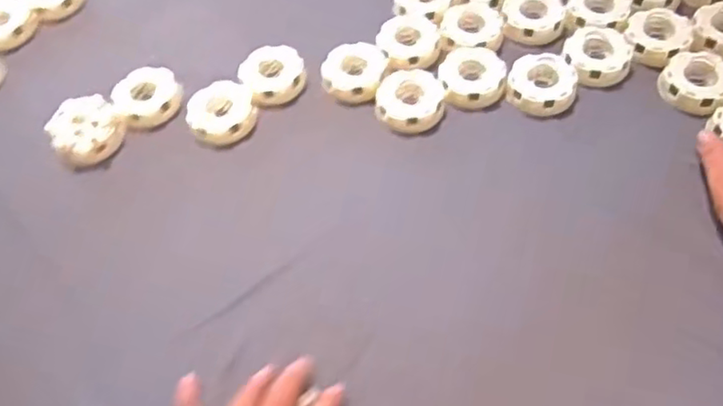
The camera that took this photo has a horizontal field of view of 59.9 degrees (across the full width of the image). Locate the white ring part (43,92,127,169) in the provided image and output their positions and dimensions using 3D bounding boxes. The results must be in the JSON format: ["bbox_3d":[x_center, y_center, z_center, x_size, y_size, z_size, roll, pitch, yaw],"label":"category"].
[{"bbox_3d":[-0.275,-0.072,0.630,0.069,0.026,0.070,1,64,-1],"label":"white ring part"}]

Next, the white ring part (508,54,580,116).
[{"bbox_3d":[0.178,-0.118,0.617,0.065,0.017,0.070,24,66,9],"label":"white ring part"}]

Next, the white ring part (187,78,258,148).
[{"bbox_3d":[-0.142,-0.091,0.639,0.067,0.024,0.077,-8,65,-6],"label":"white ring part"}]

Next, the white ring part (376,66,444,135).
[{"bbox_3d":[0.048,-0.100,0.627,0.067,0.024,0.071,13,65,4],"label":"white ring part"}]

